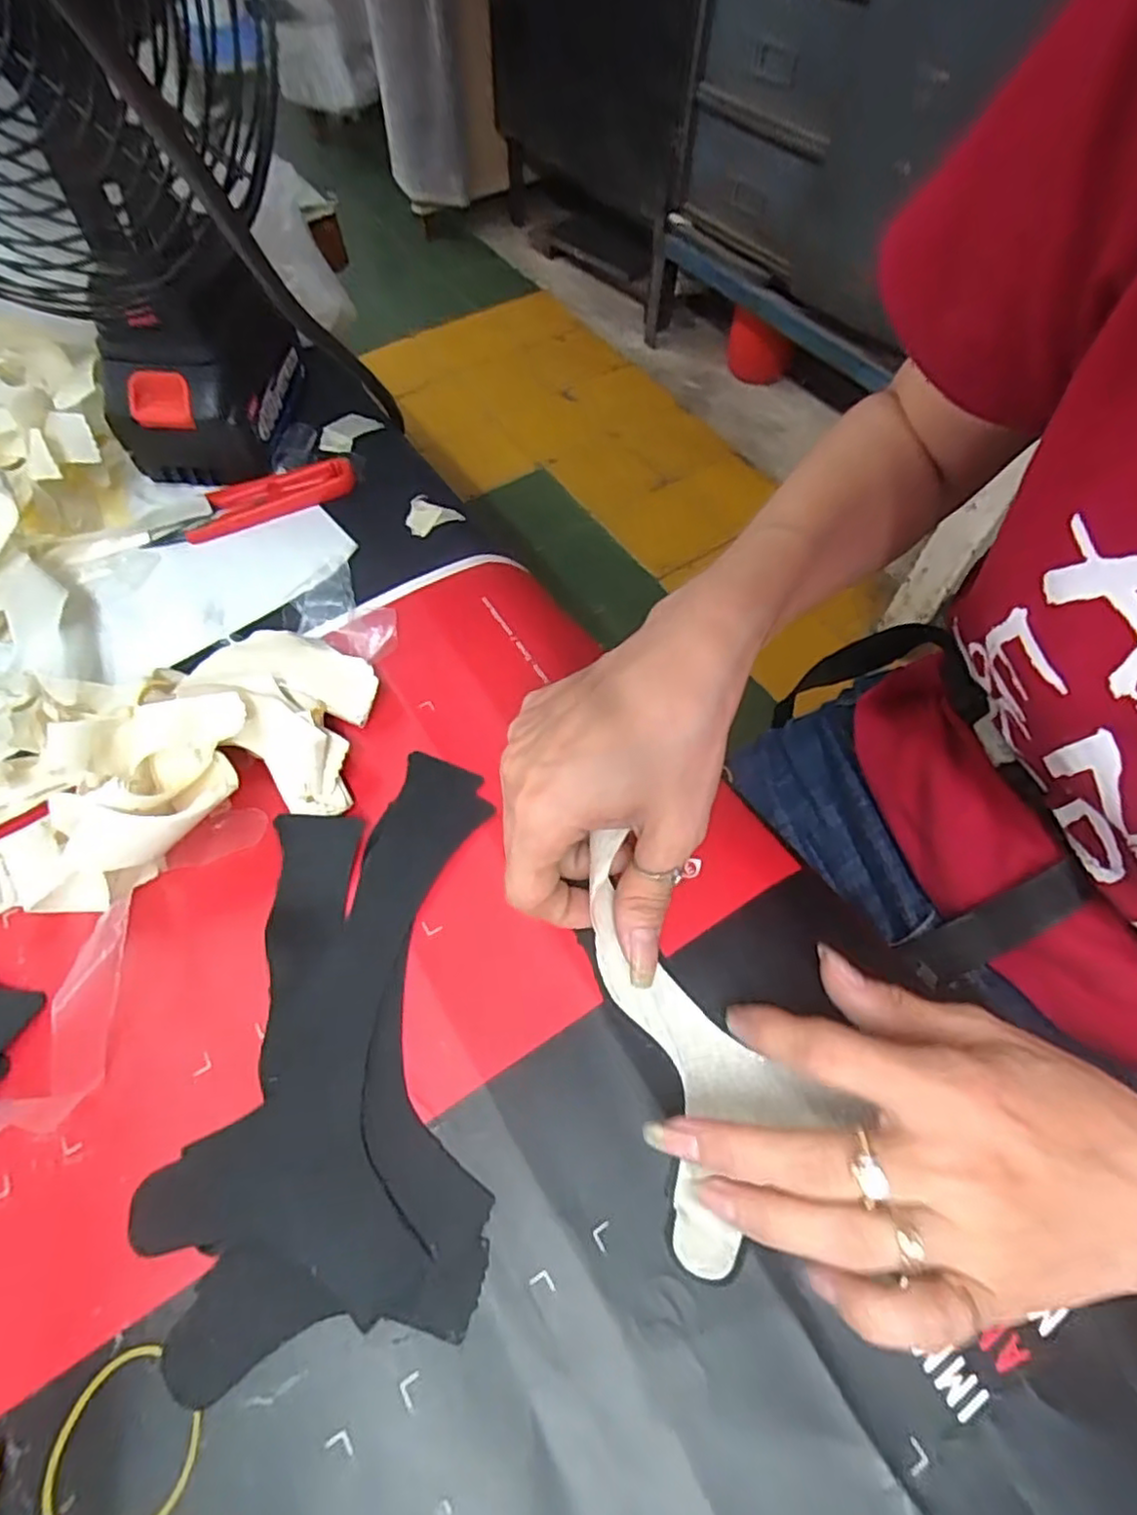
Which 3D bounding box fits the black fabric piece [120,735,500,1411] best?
[{"bbox_3d":[-0.083,0.095,0.259,0.107,0.010,0.208,1,61,0],"label":"black fabric piece"}]

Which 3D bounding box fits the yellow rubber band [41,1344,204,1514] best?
[{"bbox_3d":[-0.132,0.204,0.200,0.041,0.004,0.044,0,61,0],"label":"yellow rubber band"}]

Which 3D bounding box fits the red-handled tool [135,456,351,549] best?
[{"bbox_3d":[-0.178,-0.144,0.386,0.114,0.012,0.027,-24,64,-13],"label":"red-handled tool"}]

